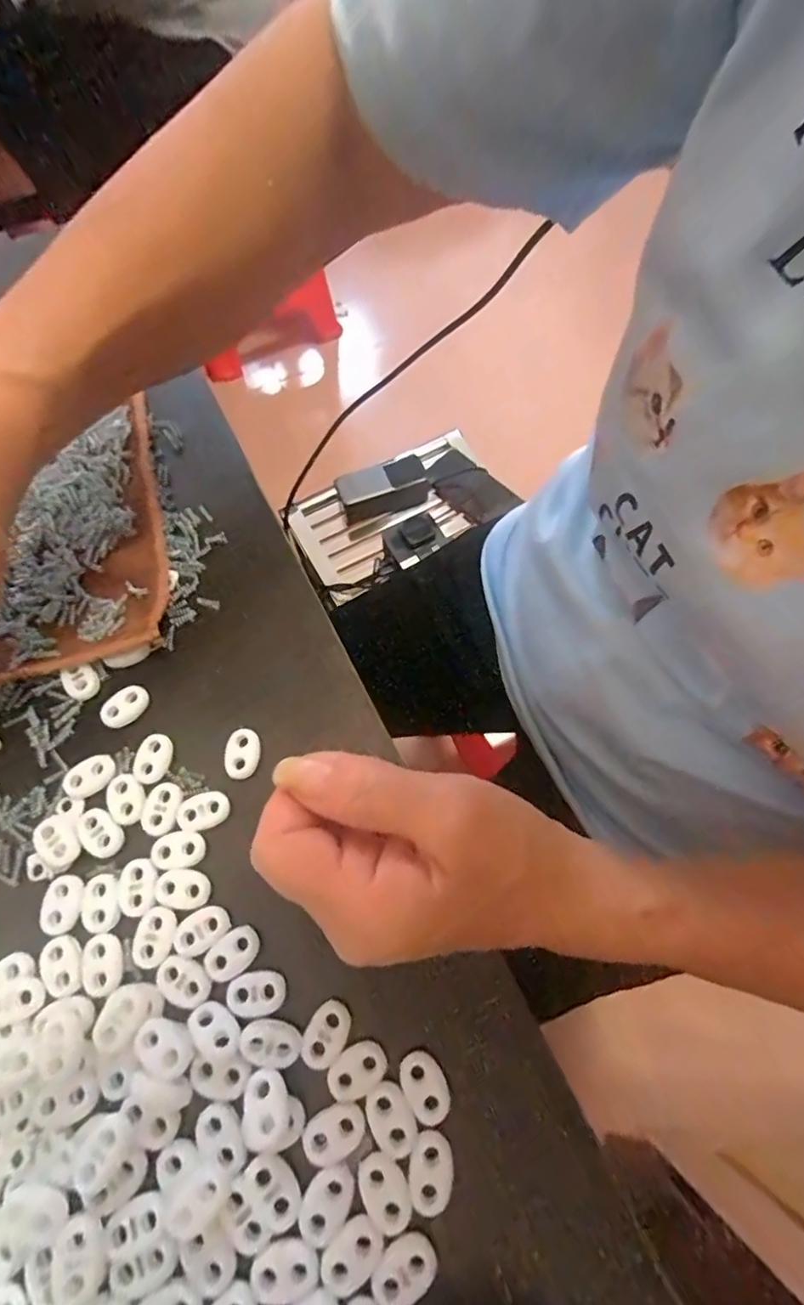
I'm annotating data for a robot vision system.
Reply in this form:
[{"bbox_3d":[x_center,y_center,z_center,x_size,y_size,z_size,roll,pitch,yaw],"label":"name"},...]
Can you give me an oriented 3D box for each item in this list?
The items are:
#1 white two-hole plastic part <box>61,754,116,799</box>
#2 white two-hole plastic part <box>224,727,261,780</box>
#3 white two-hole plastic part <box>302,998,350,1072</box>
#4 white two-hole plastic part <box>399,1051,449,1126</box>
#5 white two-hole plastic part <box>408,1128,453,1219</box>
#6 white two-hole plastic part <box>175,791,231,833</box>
[{"bbox_3d":[-0.142,0.056,0.252,0.023,0.004,0.015,-29,69,-11],"label":"white two-hole plastic part"},{"bbox_3d":[-0.073,0.046,0.253,0.016,0.004,0.023,-3,67,0],"label":"white two-hole plastic part"},{"bbox_3d":[-0.029,0.144,0.210,0.015,0.004,0.023,25,69,11],"label":"white two-hole plastic part"},{"bbox_3d":[0.008,0.159,0.204,0.015,0.004,0.021,-28,69,-11],"label":"white two-hole plastic part"},{"bbox_3d":[0.010,0.180,0.192,0.015,0.004,0.023,1,67,2],"label":"white two-hole plastic part"},{"bbox_3d":[-0.088,0.069,0.244,0.023,0.004,0.015,-23,68,-9],"label":"white two-hole plastic part"}]

